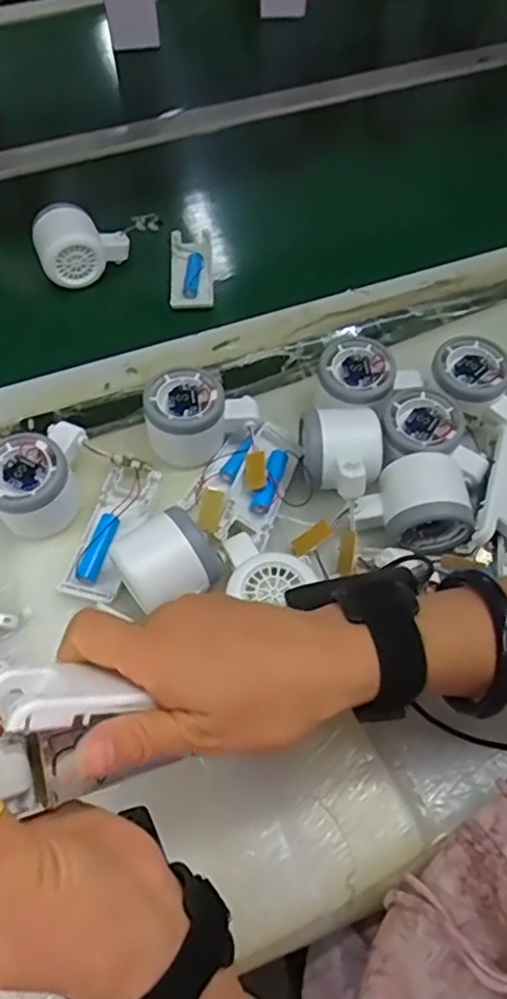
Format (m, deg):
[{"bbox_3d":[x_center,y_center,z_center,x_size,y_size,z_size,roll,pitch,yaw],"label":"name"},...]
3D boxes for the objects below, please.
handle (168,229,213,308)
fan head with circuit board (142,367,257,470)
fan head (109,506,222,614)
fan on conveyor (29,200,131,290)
[{"bbox_3d":[-0.059,-0.217,0.606,0.041,0.012,0.100,-3,60,-1],"label":"handle"},{"bbox_3d":[-0.040,-0.067,0.481,0.078,0.043,0.052,-16,61,-9],"label":"fan head with circuit board"},{"bbox_3d":[-0.056,0.044,0.414,0.055,0.049,0.050,-31,64,-16],"label":"fan head"},{"bbox_3d":[-0.162,-0.241,0.601,0.083,0.045,0.068,-27,63,-14],"label":"fan on conveyor"}]

